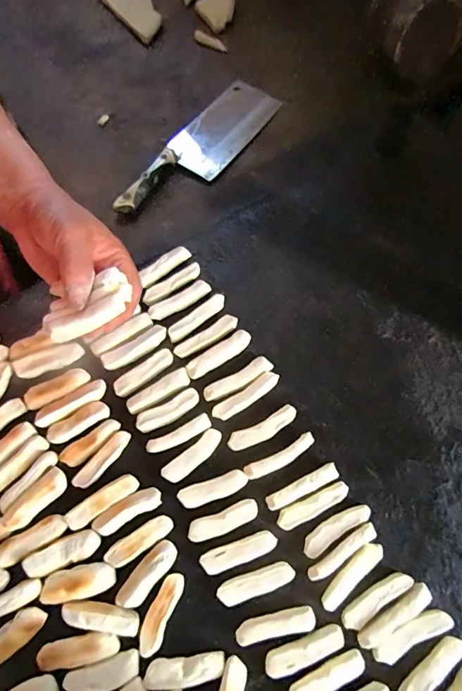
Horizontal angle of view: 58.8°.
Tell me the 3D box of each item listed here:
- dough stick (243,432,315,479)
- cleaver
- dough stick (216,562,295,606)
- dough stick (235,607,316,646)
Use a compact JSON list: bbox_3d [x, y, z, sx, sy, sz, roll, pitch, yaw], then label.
[{"bbox_3d":[0.047,0.108,0.397,0.073,0.015,0.016,-27,71,-9],"label":"dough stick"},{"bbox_3d":[-0.047,-0.286,0.603,0.087,0.024,0.295,34,75,14],"label":"cleaver"},{"bbox_3d":[0.022,0.208,0.358,0.067,0.009,0.018,-17,70,-6],"label":"dough stick"},{"bbox_3d":[0.037,0.236,0.345,0.067,0.008,0.016,-11,69,-3],"label":"dough stick"}]

